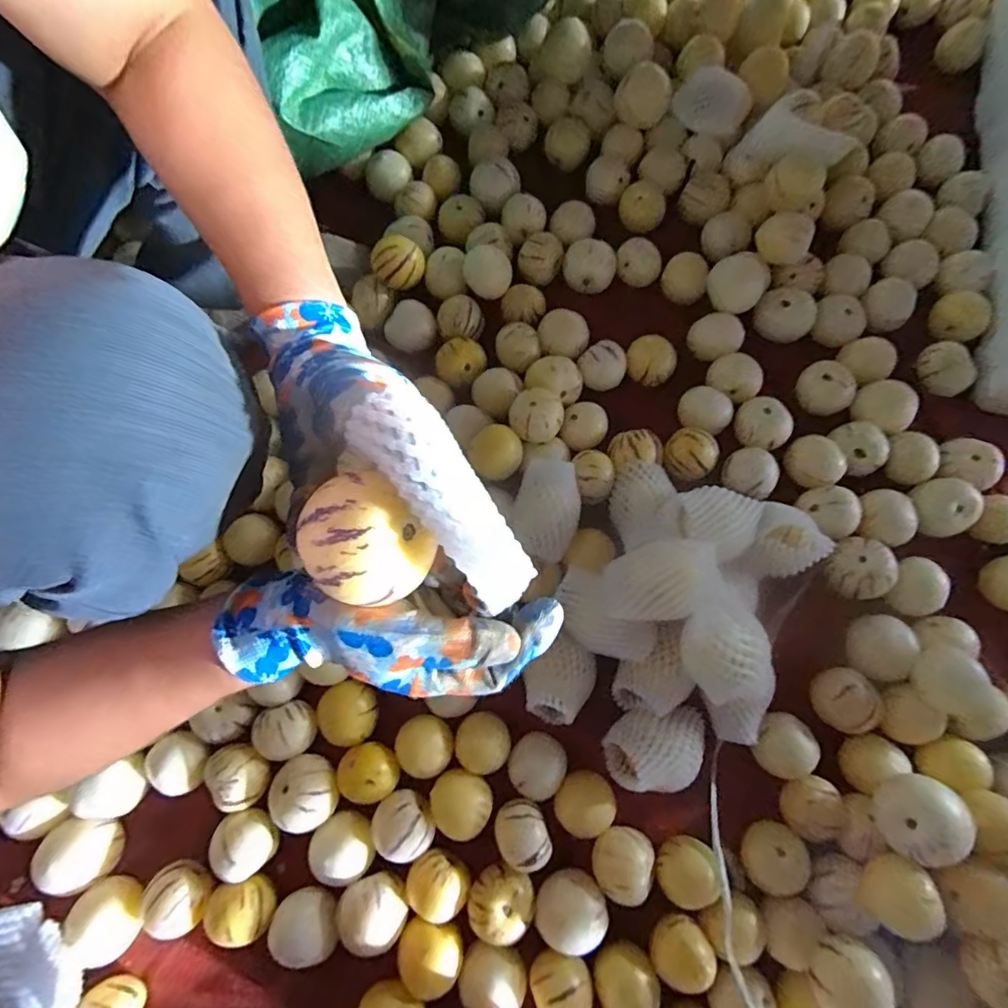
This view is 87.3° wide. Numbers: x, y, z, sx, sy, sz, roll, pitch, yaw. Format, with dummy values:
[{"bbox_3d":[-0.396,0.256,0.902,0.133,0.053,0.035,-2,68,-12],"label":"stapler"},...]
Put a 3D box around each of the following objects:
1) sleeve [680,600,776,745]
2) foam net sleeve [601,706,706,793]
[{"bbox_3d":[0.190,0.145,0.436,0.062,0.043,0.135,-18,108,-5],"label":"sleeve"},{"bbox_3d":[0.132,0.215,0.471,0.084,0.050,0.068,1,76,2],"label":"foam net sleeve"}]

